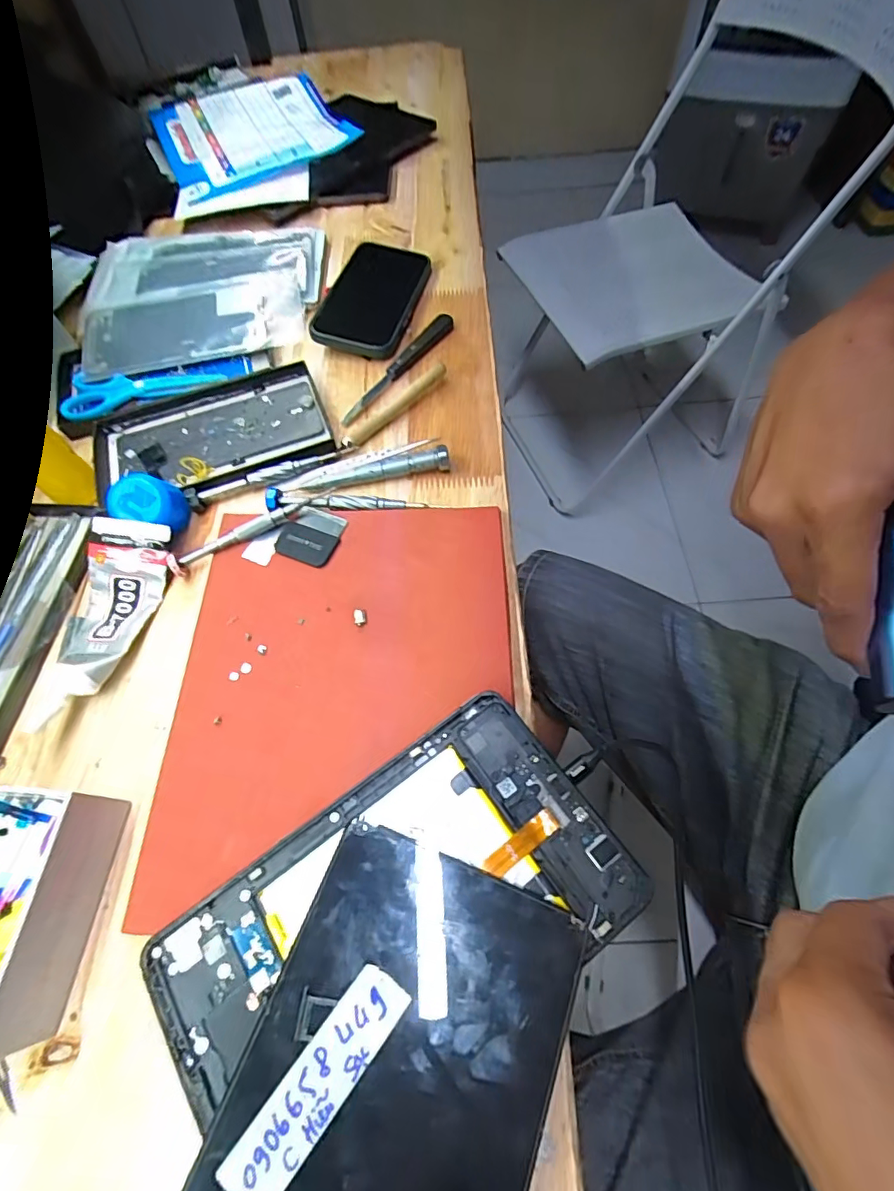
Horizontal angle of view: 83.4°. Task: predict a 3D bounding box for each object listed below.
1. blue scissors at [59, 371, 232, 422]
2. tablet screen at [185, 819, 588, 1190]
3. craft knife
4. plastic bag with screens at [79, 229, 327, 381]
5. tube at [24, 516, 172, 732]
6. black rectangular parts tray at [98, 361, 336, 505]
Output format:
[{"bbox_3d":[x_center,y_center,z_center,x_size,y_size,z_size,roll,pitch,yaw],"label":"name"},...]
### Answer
[{"bbox_3d":[-0.252,-0.173,0.419,0.128,0.013,0.049,-14,63,-4],"label":"blue scissors"},{"bbox_3d":[-0.030,0.213,0.195,0.118,0.006,0.204,19,64,12],"label":"tablet screen"},{"bbox_3d":[-0.041,-0.194,0.422,0.018,0.010,0.143,33,69,18],"label":"craft knife"},{"bbox_3d":[-0.222,-0.277,0.463,0.208,0.031,0.177,-7,62,0],"label":"plastic bag with screens"},{"bbox_3d":[-0.218,0.013,0.308,0.051,0.030,0.128,10,64,9],"label":"tube"},{"bbox_3d":[-0.186,-0.125,0.391,0.176,0.010,0.105,-19,63,-6],"label":"black rectangular parts tray"}]

